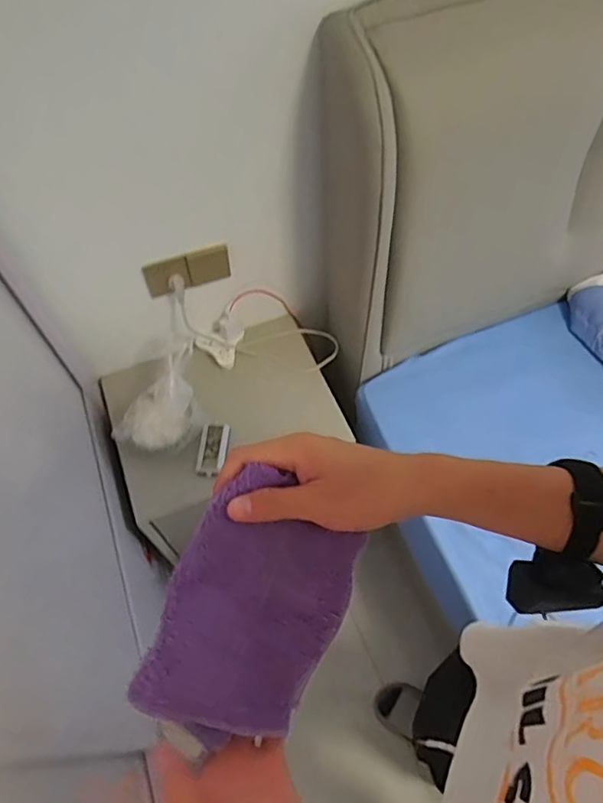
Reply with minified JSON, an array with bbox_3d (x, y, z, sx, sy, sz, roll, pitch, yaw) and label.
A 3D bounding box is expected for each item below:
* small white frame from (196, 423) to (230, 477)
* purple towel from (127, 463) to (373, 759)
[{"bbox_3d":[-0.185,0.099,1.144,0.056,0.019,0.114,6,60,6],"label":"small white frame"},{"bbox_3d":[-0.030,0.137,0.367,0.112,0.017,0.167,23,85,-10],"label":"purple towel"}]

